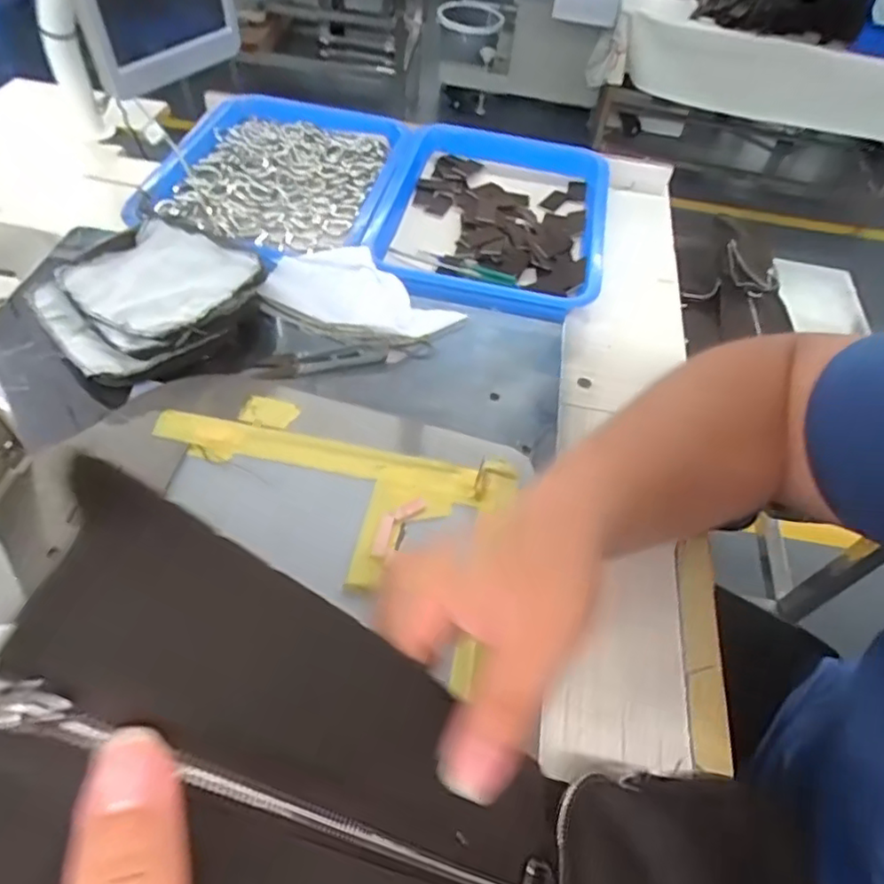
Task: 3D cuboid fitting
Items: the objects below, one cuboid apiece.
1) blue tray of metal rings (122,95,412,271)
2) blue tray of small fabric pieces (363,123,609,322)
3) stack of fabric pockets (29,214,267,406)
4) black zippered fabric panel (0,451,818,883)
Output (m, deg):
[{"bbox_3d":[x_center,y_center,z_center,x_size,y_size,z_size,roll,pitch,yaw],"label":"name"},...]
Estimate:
[{"bbox_3d":[-0.176,-0.276,0.647,0.216,0.035,0.276,14,52,5],"label":"blue tray of metal rings"},{"bbox_3d":[0.052,-0.235,0.645,0.237,0.036,0.294,11,52,2],"label":"blue tray of small fabric pieces"},{"bbox_3d":[-0.230,-0.111,0.489,0.151,0.039,0.151,33,56,19],"label":"stack of fabric pockets"},{"bbox_3d":[0.020,0.156,0.234,0.389,0.079,0.122,40,46,-28],"label":"black zippered fabric panel"}]

